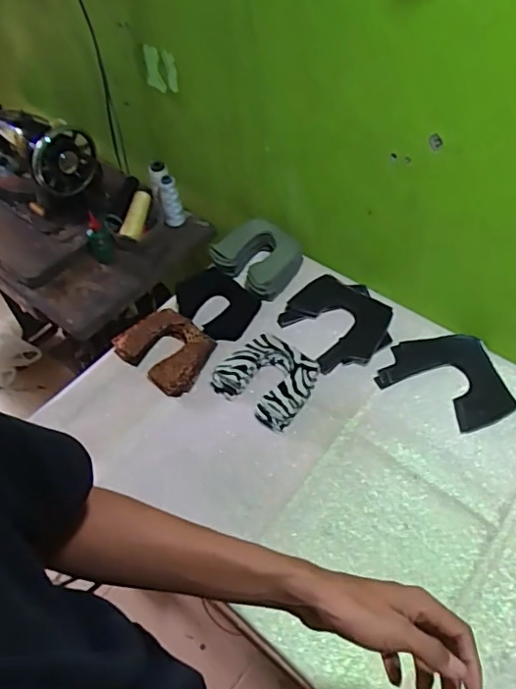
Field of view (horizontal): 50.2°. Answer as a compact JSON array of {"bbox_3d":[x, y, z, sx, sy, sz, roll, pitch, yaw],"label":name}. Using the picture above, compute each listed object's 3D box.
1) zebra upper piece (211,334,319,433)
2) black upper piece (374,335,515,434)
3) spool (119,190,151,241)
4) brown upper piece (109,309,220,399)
[{"bbox_3d":[0.017,0.057,0.939,0.154,0.034,0.137,30,60,24],"label":"zebra upper piece"},{"bbox_3d":[0.309,0.061,0.924,0.191,0.018,0.187,-14,53,-7],"label":"black upper piece"},{"bbox_3d":[-0.257,-0.273,1.154,0.040,0.049,0.116,11,66,11],"label":"spool"},{"bbox_3d":[-0.163,0.004,0.990,0.163,0.033,0.131,30,60,23],"label":"brown upper piece"}]

